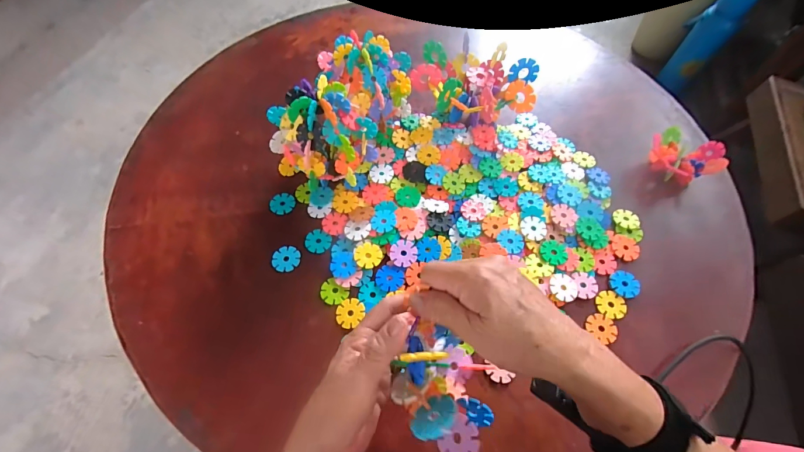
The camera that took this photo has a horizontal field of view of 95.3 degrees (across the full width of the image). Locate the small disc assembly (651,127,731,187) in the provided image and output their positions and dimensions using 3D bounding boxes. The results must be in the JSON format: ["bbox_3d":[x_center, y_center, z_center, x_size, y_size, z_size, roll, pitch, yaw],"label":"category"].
[{"bbox_3d":[0.363,-0.088,0.480,0.071,0.047,0.080,-30,65,-17],"label":"small disc assembly"}]

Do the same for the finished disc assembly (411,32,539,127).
[{"bbox_3d":[0.104,-0.202,0.532,0.163,0.078,0.147,20,62,10],"label":"finished disc assembly"}]

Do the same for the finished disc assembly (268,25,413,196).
[{"bbox_3d":[-0.065,-0.139,0.458,0.097,0.121,0.196,24,62,12],"label":"finished disc assembly"}]

